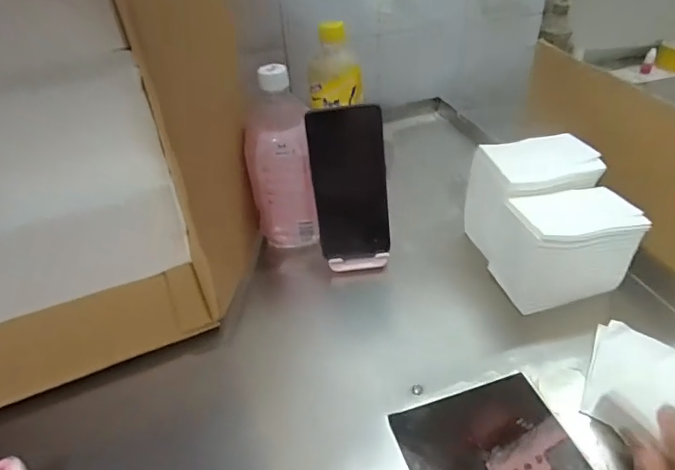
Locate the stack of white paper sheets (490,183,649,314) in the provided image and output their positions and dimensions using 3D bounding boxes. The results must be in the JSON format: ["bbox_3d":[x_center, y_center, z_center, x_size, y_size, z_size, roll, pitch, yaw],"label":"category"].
[{"bbox_3d":[0.211,0.015,0.415,0.099,0.087,0.071,-6,39,-4],"label":"stack of white paper sheets"}]

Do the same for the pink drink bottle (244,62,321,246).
[{"bbox_3d":[-0.063,-0.078,0.486,0.068,0.193,0.060,-6,39,-4],"label":"pink drink bottle"}]

